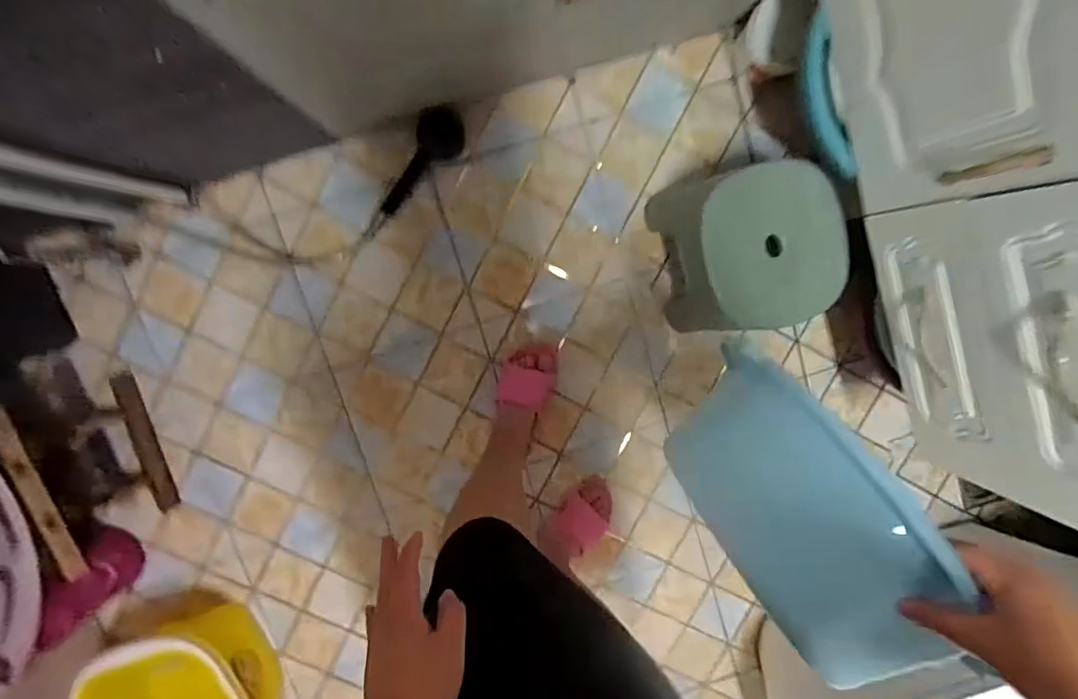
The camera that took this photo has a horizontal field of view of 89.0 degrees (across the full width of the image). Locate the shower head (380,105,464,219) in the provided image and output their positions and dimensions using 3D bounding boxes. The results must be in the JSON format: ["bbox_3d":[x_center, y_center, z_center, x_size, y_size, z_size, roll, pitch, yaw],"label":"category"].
[{"bbox_3d":[-0.214,-0.340,1.009,0.090,0.039,0.223,30,95,-7],"label":"shower head"}]

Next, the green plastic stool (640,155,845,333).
[{"bbox_3d":[0.357,-0.173,0.972,0.231,0.245,0.272,-14,98,-2],"label":"green plastic stool"}]

